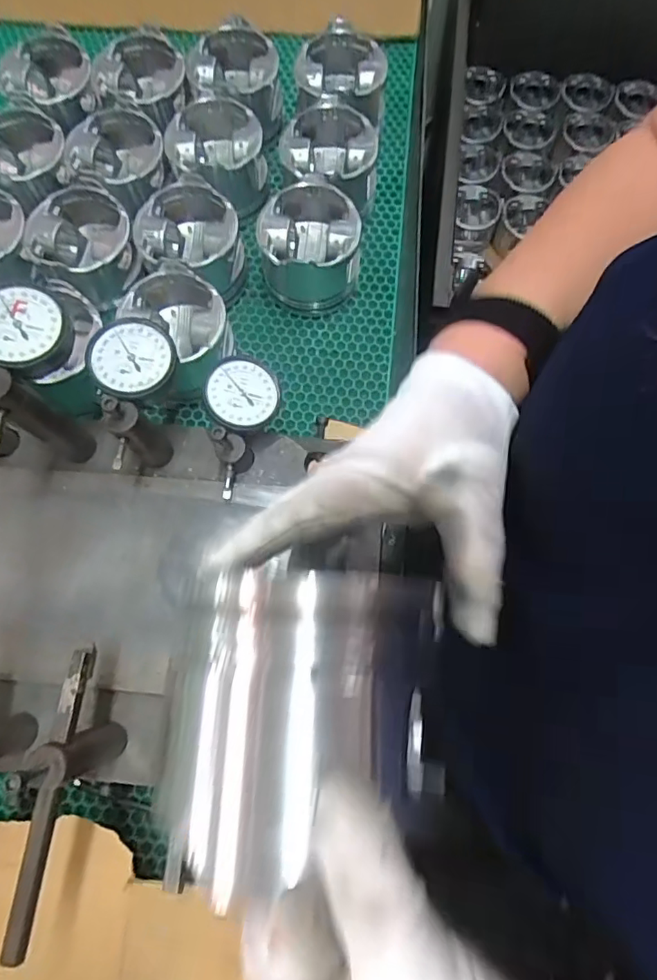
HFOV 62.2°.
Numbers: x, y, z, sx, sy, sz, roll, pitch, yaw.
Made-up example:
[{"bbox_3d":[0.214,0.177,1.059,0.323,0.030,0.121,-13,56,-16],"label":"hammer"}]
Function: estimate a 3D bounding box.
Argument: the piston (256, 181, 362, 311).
[{"bbox_3d":[-0.019,-0.248,0.561,0.097,0.081,0.110,3,73,2],"label":"piston"}]

